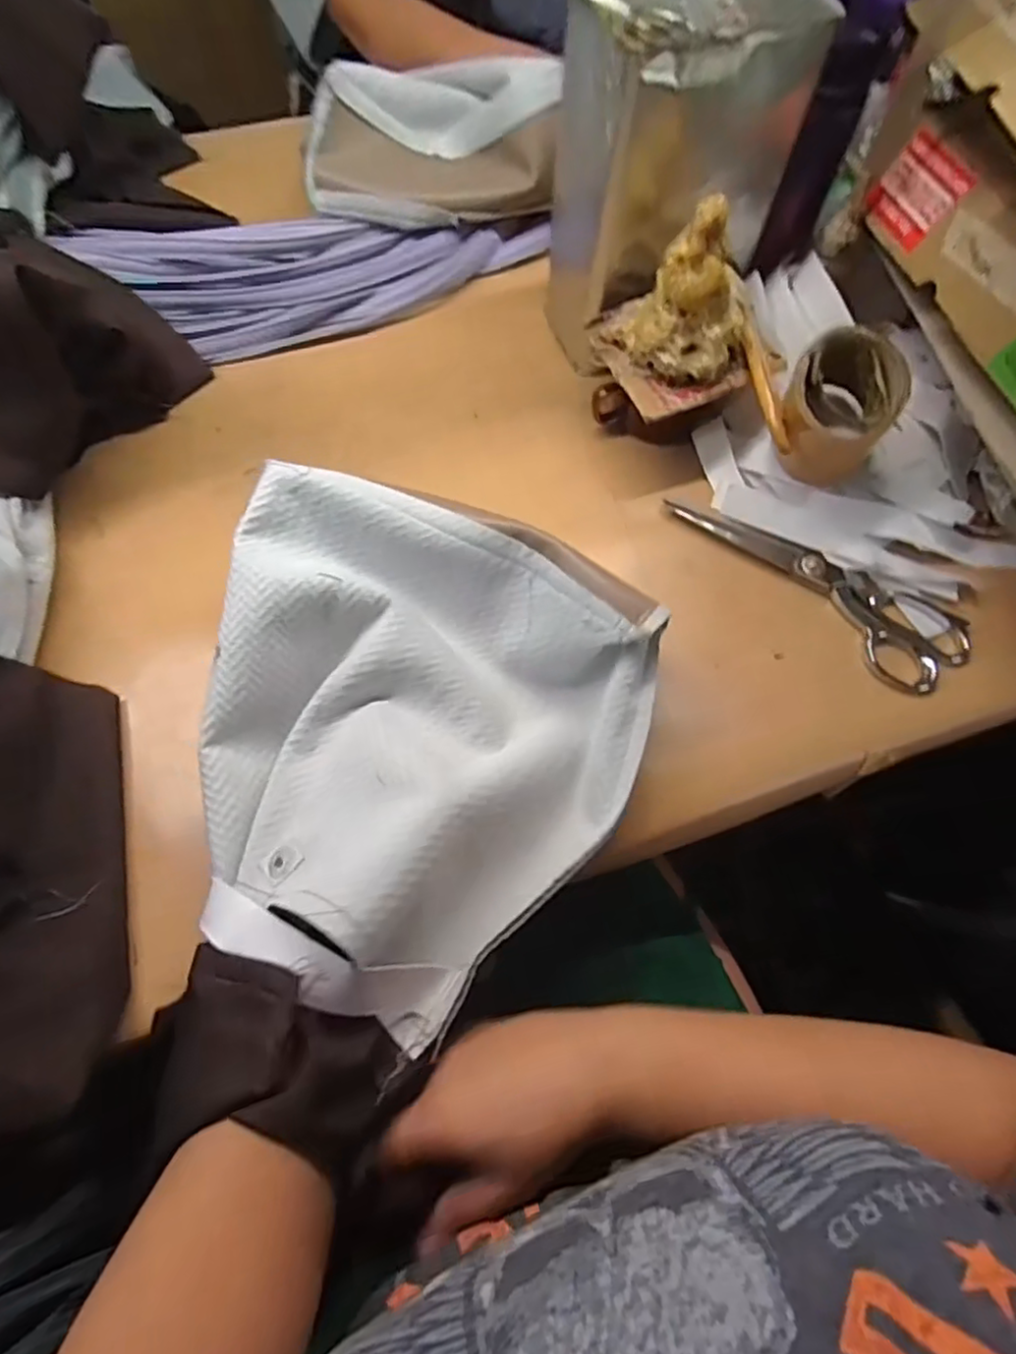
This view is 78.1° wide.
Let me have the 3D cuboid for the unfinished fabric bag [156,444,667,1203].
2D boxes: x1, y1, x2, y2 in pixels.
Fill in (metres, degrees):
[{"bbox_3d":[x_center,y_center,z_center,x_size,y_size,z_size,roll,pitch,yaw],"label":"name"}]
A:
[{"bbox_3d":[-0.047,0.048,0.343,0.249,0.082,0.330,5,65,1],"label":"unfinished fabric bag"}]

